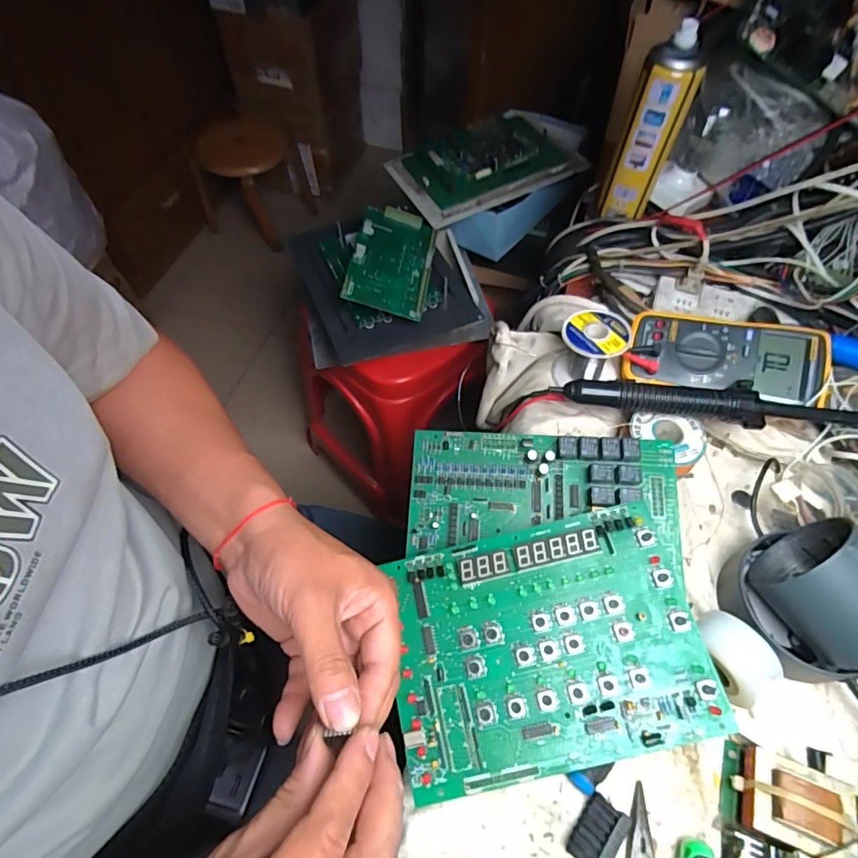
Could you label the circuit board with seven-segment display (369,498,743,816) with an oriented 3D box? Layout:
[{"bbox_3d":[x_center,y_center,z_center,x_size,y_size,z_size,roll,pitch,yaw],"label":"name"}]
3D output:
[{"bbox_3d":[0.078,0.154,0.357,0.211,0.009,0.157,-14,66,3],"label":"circuit board with seven-segment display"}]

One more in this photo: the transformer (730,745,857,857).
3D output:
[{"bbox_3d":[0.239,0.245,0.327,0.059,0.035,0.053,13,60,8],"label":"transformer"}]

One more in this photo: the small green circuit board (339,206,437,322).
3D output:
[{"bbox_3d":[-0.056,-0.261,0.769,0.119,0.014,0.204,14,67,-10],"label":"small green circuit board"}]

